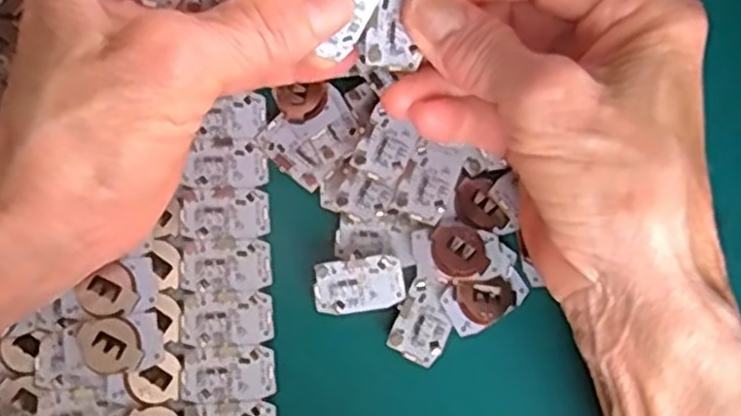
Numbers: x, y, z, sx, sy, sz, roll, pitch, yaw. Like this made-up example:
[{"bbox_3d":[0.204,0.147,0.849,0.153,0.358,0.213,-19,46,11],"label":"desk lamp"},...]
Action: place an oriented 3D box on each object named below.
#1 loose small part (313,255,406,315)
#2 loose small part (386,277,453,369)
[{"bbox_3d":[-0.004,0.026,0.257,0.030,0.006,0.017,-8,77,-2],"label":"loose small part"},{"bbox_3d":[0.018,0.039,0.256,0.019,0.004,0.028,20,78,5],"label":"loose small part"}]

